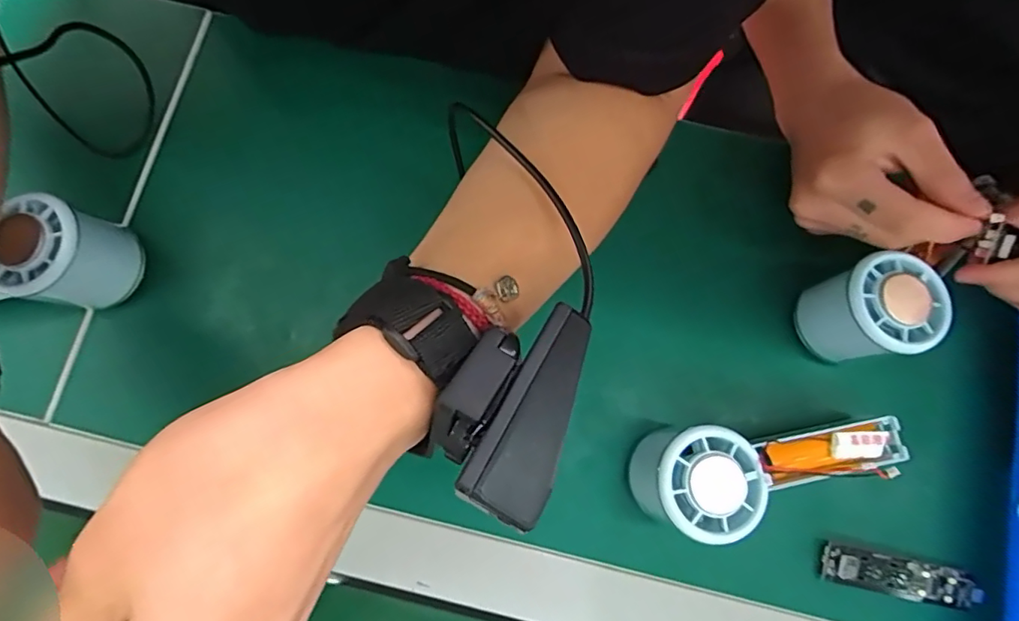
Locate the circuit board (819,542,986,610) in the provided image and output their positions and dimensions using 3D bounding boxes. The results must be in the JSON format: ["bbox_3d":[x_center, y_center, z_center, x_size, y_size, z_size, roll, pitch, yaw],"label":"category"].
[{"bbox_3d":[0.231,0.157,0.317,0.090,0.009,0.023,11,79,2],"label":"circuit board"}]

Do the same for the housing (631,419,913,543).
[{"bbox_3d":[0.142,0.088,0.311,0.161,0.067,0.056,-7,78,-15],"label":"housing"}]

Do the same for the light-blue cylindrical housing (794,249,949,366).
[{"bbox_3d":[0.210,0.001,0.320,0.056,0.060,0.054,0,79,-1],"label":"light-blue cylindrical housing"}]

